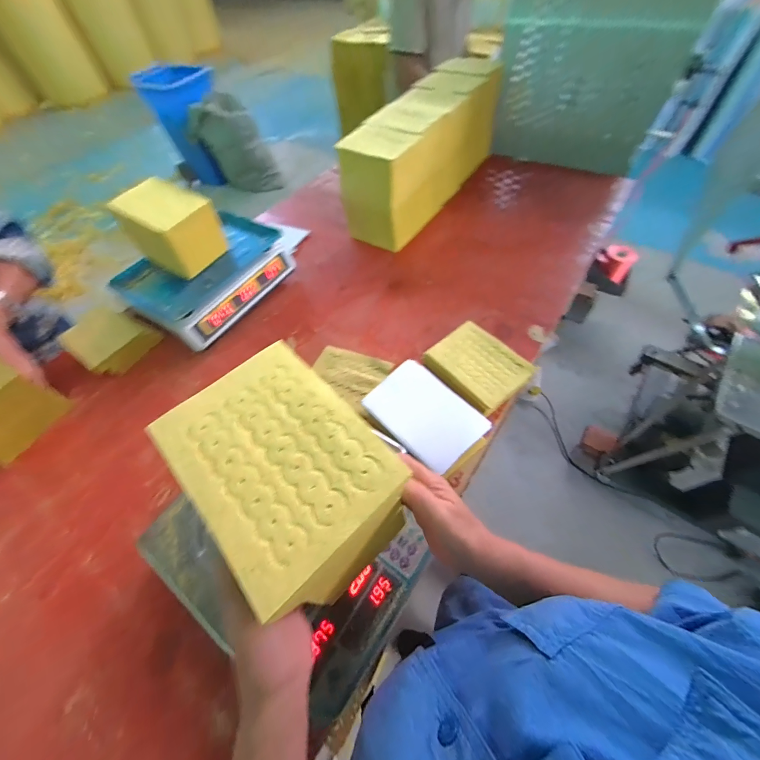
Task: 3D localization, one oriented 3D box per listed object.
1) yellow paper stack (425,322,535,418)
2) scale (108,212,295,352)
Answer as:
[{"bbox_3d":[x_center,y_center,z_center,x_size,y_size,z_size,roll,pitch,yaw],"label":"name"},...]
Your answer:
[{"bbox_3d":[0.183,-0.025,0.609,0.129,0.038,0.161,-36,62,-16],"label":"yellow paper stack"},{"bbox_3d":[-0.401,-0.246,0.755,0.239,0.096,0.328,26,64,20],"label":"scale"}]

